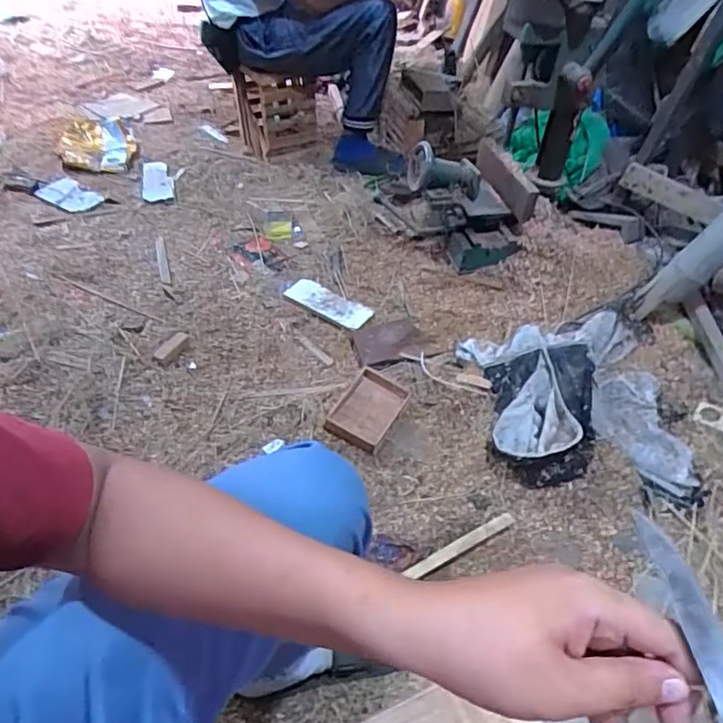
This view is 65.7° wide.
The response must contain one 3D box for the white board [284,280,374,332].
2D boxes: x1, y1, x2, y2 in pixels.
[{"bbox_3d":[-0.082,-0.140,1.351,0.218,0.017,0.089,30,50,24],"label":"white board"}]

